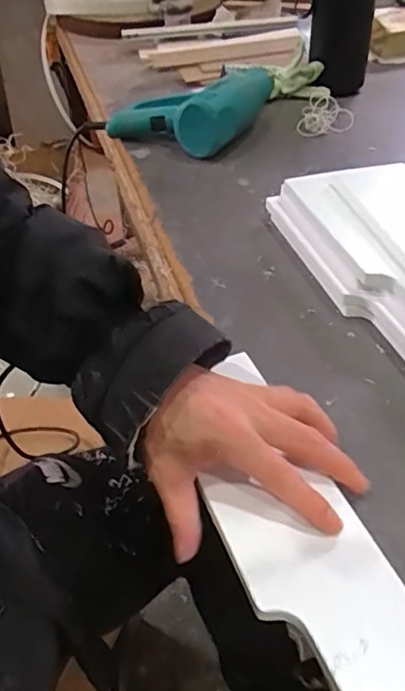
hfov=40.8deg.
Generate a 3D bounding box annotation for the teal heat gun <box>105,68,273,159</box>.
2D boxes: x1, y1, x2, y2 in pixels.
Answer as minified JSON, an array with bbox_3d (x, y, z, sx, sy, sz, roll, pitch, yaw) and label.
[{"bbox_3d":[-0.011,-0.350,0.803,0.181,0.085,0.190,17,46,21],"label":"teal heat gun"}]

